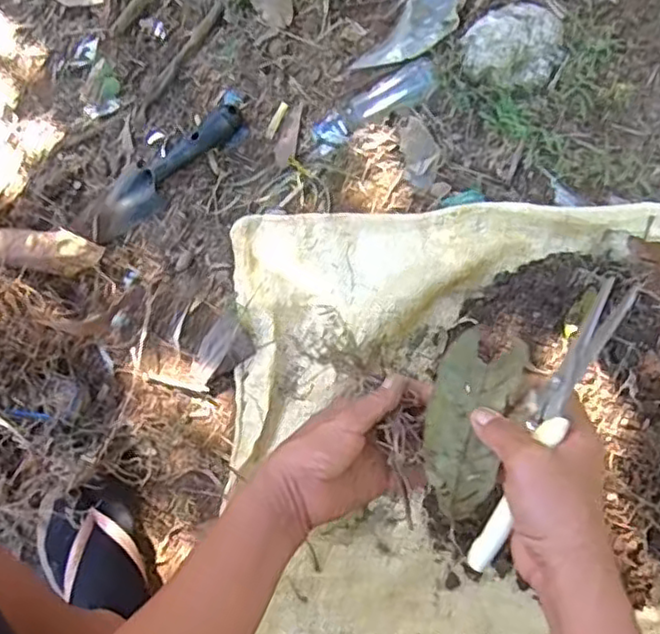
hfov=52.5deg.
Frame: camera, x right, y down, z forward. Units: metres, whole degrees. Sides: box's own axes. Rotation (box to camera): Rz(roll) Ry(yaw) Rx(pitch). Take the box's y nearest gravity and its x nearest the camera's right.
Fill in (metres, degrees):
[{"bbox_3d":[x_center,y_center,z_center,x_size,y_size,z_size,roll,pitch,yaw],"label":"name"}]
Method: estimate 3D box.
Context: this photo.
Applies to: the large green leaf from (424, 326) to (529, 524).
[{"bbox_3d":[0.089,0.065,0.425,0.050,0.017,0.117,14,74,7],"label":"large green leaf"}]

